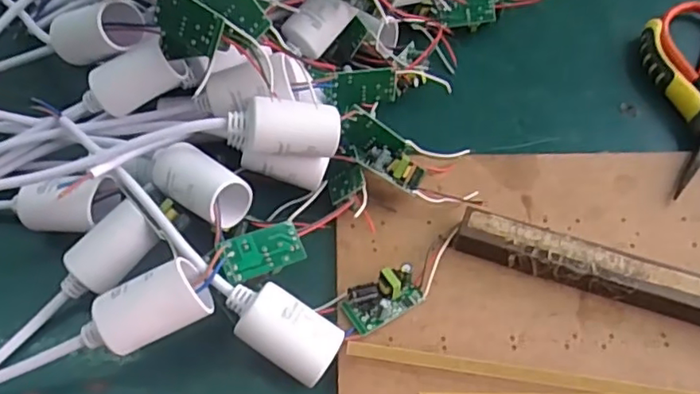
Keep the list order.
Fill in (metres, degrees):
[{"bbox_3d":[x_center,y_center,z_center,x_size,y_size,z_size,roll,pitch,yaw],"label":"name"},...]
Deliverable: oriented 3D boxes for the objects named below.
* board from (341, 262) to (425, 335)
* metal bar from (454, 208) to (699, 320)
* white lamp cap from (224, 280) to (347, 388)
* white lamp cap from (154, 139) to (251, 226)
[{"bbox_3d":[0.016,0.049,0.283,0.037,0.014,0.020,-27,59,-18],"label":"board"},{"bbox_3d":[0.158,0.048,0.284,0.212,0.017,0.020,16,57,11],"label":"metal bar"},{"bbox_3d":[-0.031,0.059,0.262,0.051,0.023,0.030,34,67,-4],"label":"white lamp cap"},{"bbox_3d":[-0.072,-0.009,0.280,0.046,0.023,0.028,34,62,22],"label":"white lamp cap"}]

